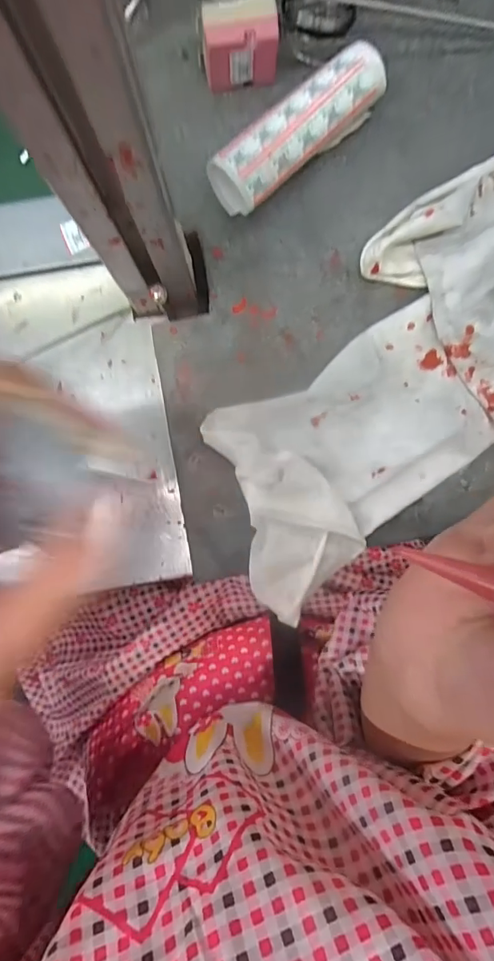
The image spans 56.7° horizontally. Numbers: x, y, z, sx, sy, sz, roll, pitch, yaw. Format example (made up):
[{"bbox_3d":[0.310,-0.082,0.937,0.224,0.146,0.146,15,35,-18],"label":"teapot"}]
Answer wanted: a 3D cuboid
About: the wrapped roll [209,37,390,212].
[{"bbox_3d":[0.031,-0.213,0.281,0.116,0.029,0.034,-41,93,2],"label":"wrapped roll"}]

